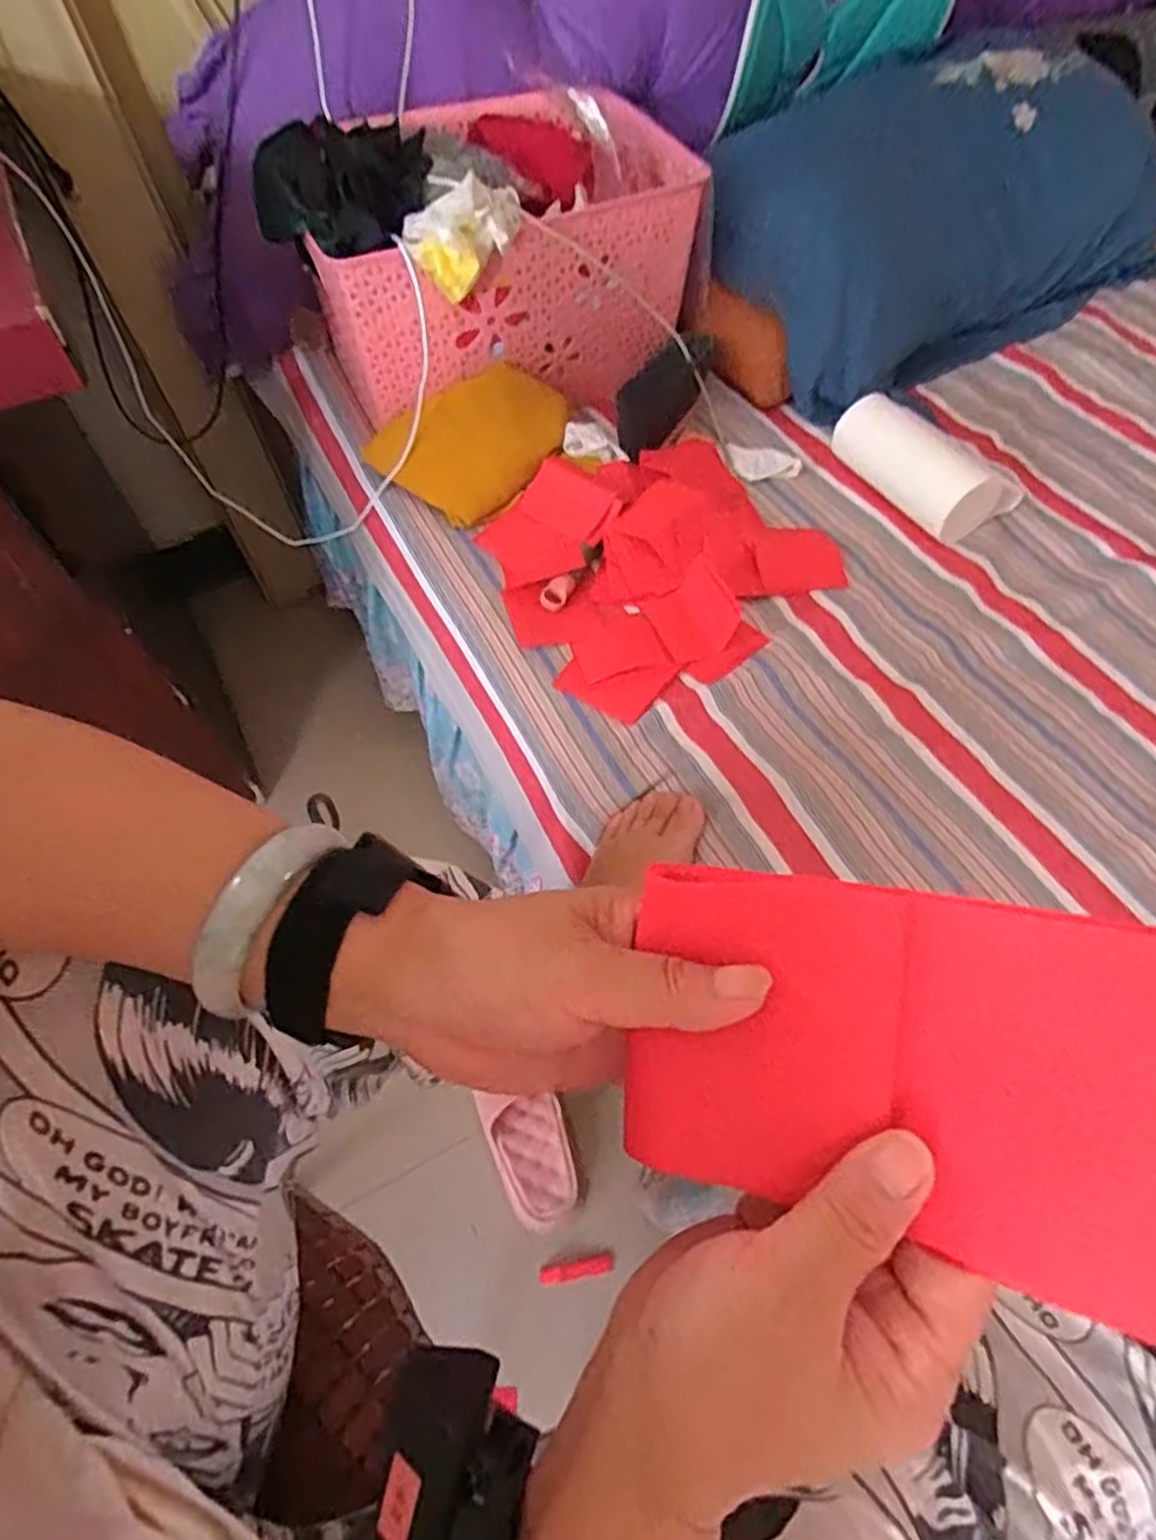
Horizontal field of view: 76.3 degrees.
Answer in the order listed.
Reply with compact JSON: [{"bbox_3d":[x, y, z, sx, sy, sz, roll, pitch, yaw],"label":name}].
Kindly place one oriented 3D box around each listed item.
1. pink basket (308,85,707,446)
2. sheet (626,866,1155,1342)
[{"bbox_3d":[-0.091,-0.569,0.833,0.406,0.213,0.296,-25,62,-14],"label":"pink basket"},{"bbox_3d":[0.101,0.084,0.200,0.177,0.010,0.094,3,83,27],"label":"sheet"}]

